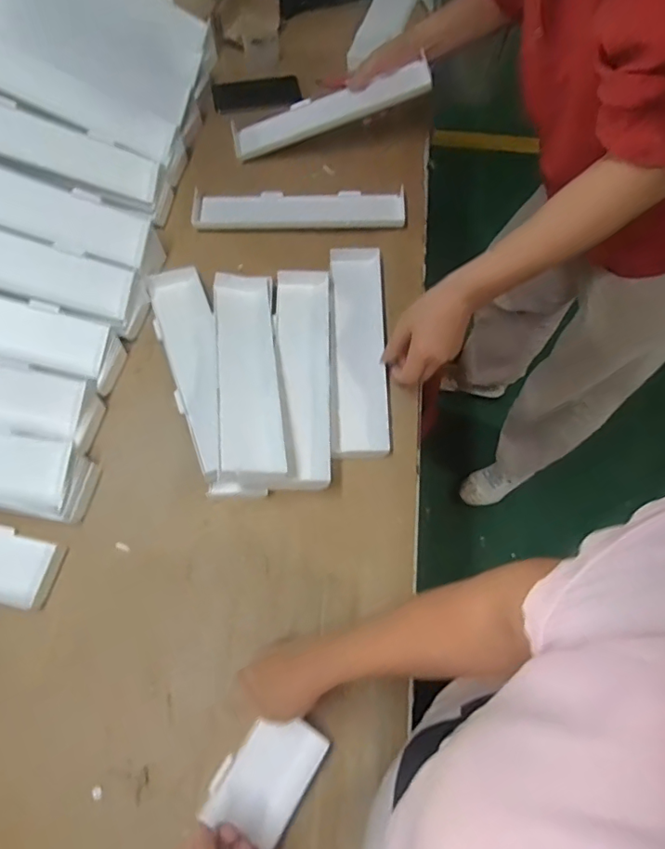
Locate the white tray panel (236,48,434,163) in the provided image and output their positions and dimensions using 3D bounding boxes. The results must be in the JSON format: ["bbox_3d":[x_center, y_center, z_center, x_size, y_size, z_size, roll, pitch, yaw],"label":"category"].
[{"bbox_3d":[-0.008,-0.517,0.868,0.325,0.032,0.077,-14,64,11],"label":"white tray panel"}]

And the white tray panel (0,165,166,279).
[{"bbox_3d":[-0.397,-0.284,0.683,0.353,0.041,0.083,12,61,-29],"label":"white tray panel"}]

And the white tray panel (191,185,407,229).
[{"bbox_3d":[-0.052,-0.338,0.834,0.327,0.022,0.081,-2,66,-1],"label":"white tray panel"}]

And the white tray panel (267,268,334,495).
[{"bbox_3d":[-0.038,-0.073,0.706,0.078,0.034,0.338,-1,66,-1],"label":"white tray panel"}]

